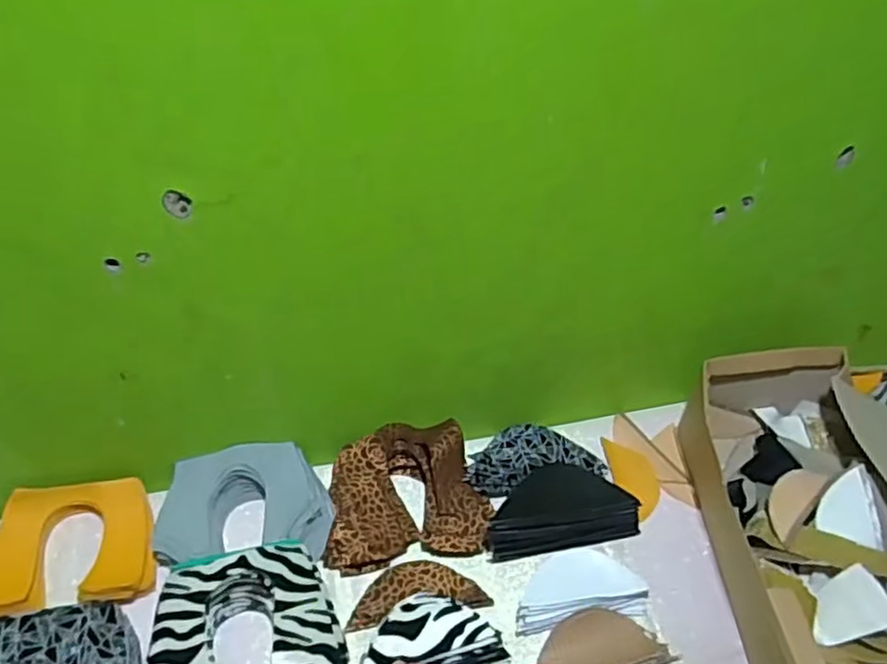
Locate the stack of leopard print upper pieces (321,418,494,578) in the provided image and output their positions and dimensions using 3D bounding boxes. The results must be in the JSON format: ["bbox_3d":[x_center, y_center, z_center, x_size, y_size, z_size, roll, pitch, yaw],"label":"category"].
[{"bbox_3d":[-0.038,0.158,0.693,0.155,0.051,0.132,-7,43,-7],"label":"stack of leopard print upper pieces"}]

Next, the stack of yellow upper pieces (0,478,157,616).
[{"bbox_3d":[-0.354,0.202,0.657,0.157,0.028,0.124,-4,43,-5],"label":"stack of yellow upper pieces"}]

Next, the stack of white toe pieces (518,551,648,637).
[{"bbox_3d":[0.125,0.233,0.634,0.118,0.019,0.071,-4,43,-4],"label":"stack of white toe pieces"}]

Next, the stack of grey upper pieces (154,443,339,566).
[{"bbox_3d":[-0.196,0.169,0.684,0.166,0.042,0.111,-4,43,-4],"label":"stack of grey upper pieces"}]

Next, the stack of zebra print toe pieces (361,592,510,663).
[{"bbox_3d":[-0.012,0.260,0.574,0.120,0.062,0.058,-9,43,-9],"label":"stack of zebra print toe pieces"}]

